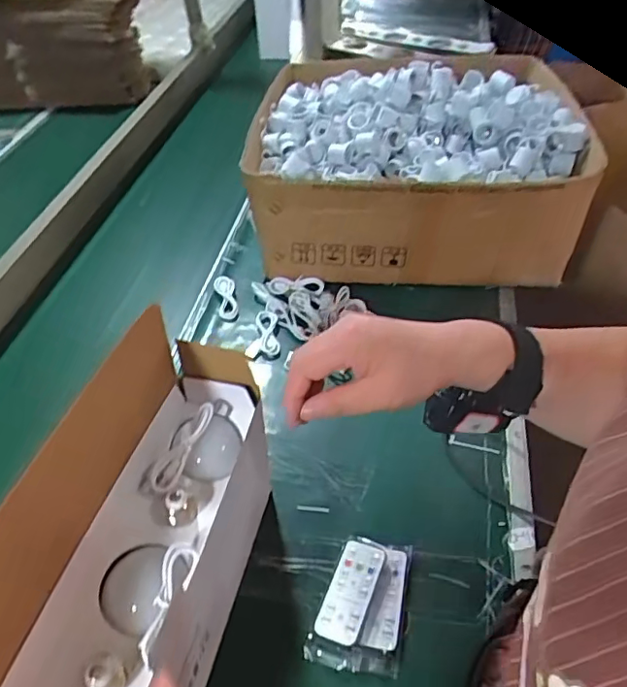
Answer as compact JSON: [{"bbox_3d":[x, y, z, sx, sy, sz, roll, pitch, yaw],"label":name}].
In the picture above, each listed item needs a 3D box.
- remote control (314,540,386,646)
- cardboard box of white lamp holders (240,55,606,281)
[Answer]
[{"bbox_3d":[0.032,0.212,0.485,0.041,0.005,0.083,4,48,28],"label":"remote control"},{"bbox_3d":[0.134,-0.258,0.812,0.420,0.180,0.380,0,45,1],"label":"cardboard box of white lamp holders"}]

